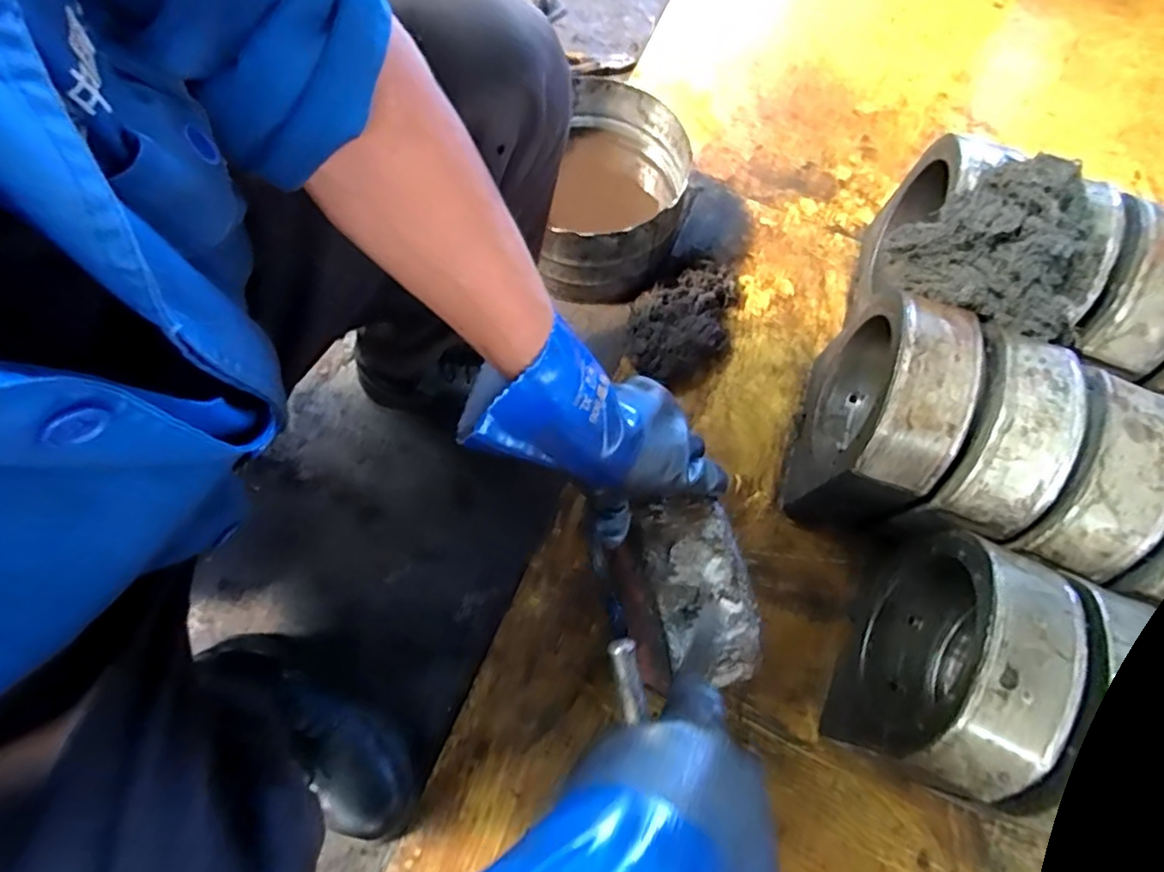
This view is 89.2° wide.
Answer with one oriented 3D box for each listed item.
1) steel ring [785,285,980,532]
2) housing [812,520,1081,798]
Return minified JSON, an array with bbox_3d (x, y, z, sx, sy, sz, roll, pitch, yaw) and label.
[{"bbox_3d":[0.327,-0.027,0.671,0.097,0.245,0.214,16,70,4],"label":"steel ring"},{"bbox_3d":[0.353,0.221,0.589,0.092,0.250,0.216,25,70,7],"label":"housing"}]

